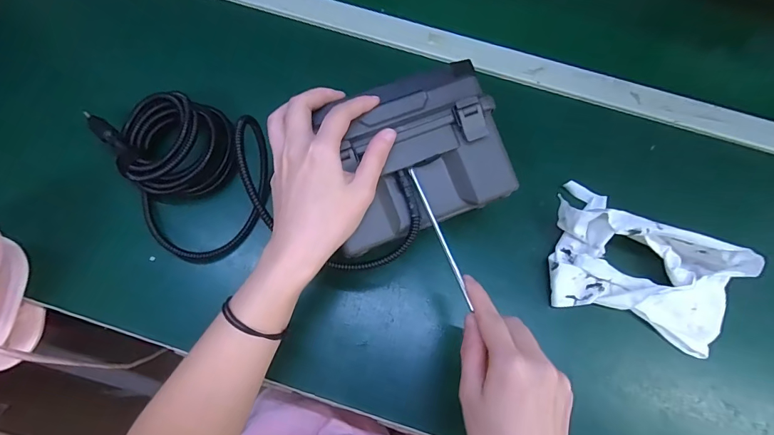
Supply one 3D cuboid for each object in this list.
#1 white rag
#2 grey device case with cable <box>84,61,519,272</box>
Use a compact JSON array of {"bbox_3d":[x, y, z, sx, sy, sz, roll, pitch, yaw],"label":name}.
[{"bbox_3d":[0.254,0.042,0.412,0.178,0.048,0.135,19,71,4],"label":"white rag"},{"bbox_3d":[-0.087,-0.049,0.393,0.389,0.080,0.178,3,70,15],"label":"grey device case with cable"}]

